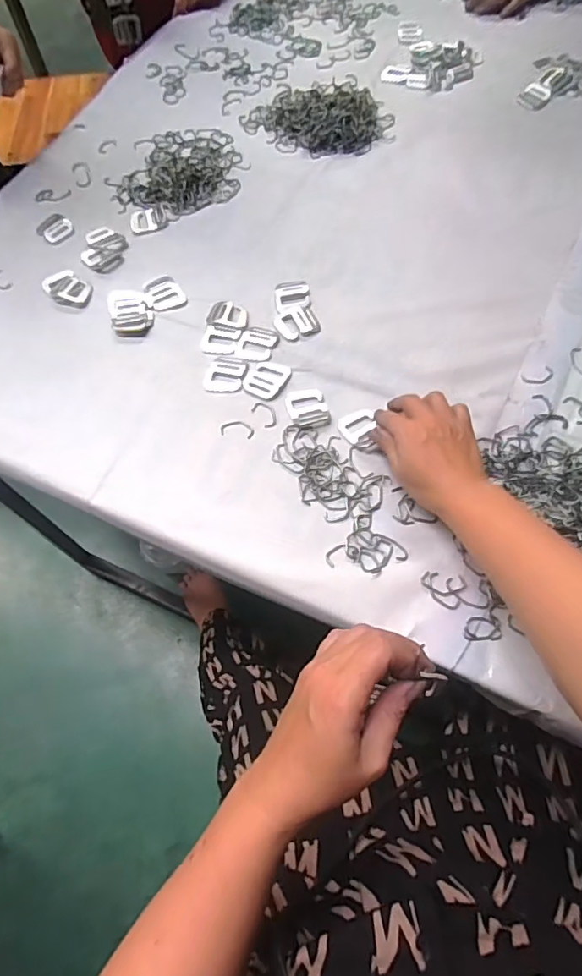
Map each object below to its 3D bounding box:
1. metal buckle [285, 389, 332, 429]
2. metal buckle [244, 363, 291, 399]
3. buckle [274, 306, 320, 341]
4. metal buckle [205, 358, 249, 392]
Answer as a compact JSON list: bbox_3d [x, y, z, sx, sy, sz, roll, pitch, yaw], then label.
[{"bbox_3d":[0.018,-0.084,0.546,0.041,0.004,0.047,-12,63,-3],"label":"metal buckle"},{"bbox_3d":[-0.026,-0.118,0.565,0.038,0.004,0.048,27,68,15],"label":"metal buckle"},{"bbox_3d":[0.006,-0.188,0.601,0.044,0.004,0.041,-23,65,-9],"label":"buckle"},{"bbox_3d":[-0.072,-0.123,0.571,0.043,0.004,0.042,9,64,7],"label":"metal buckle"}]

